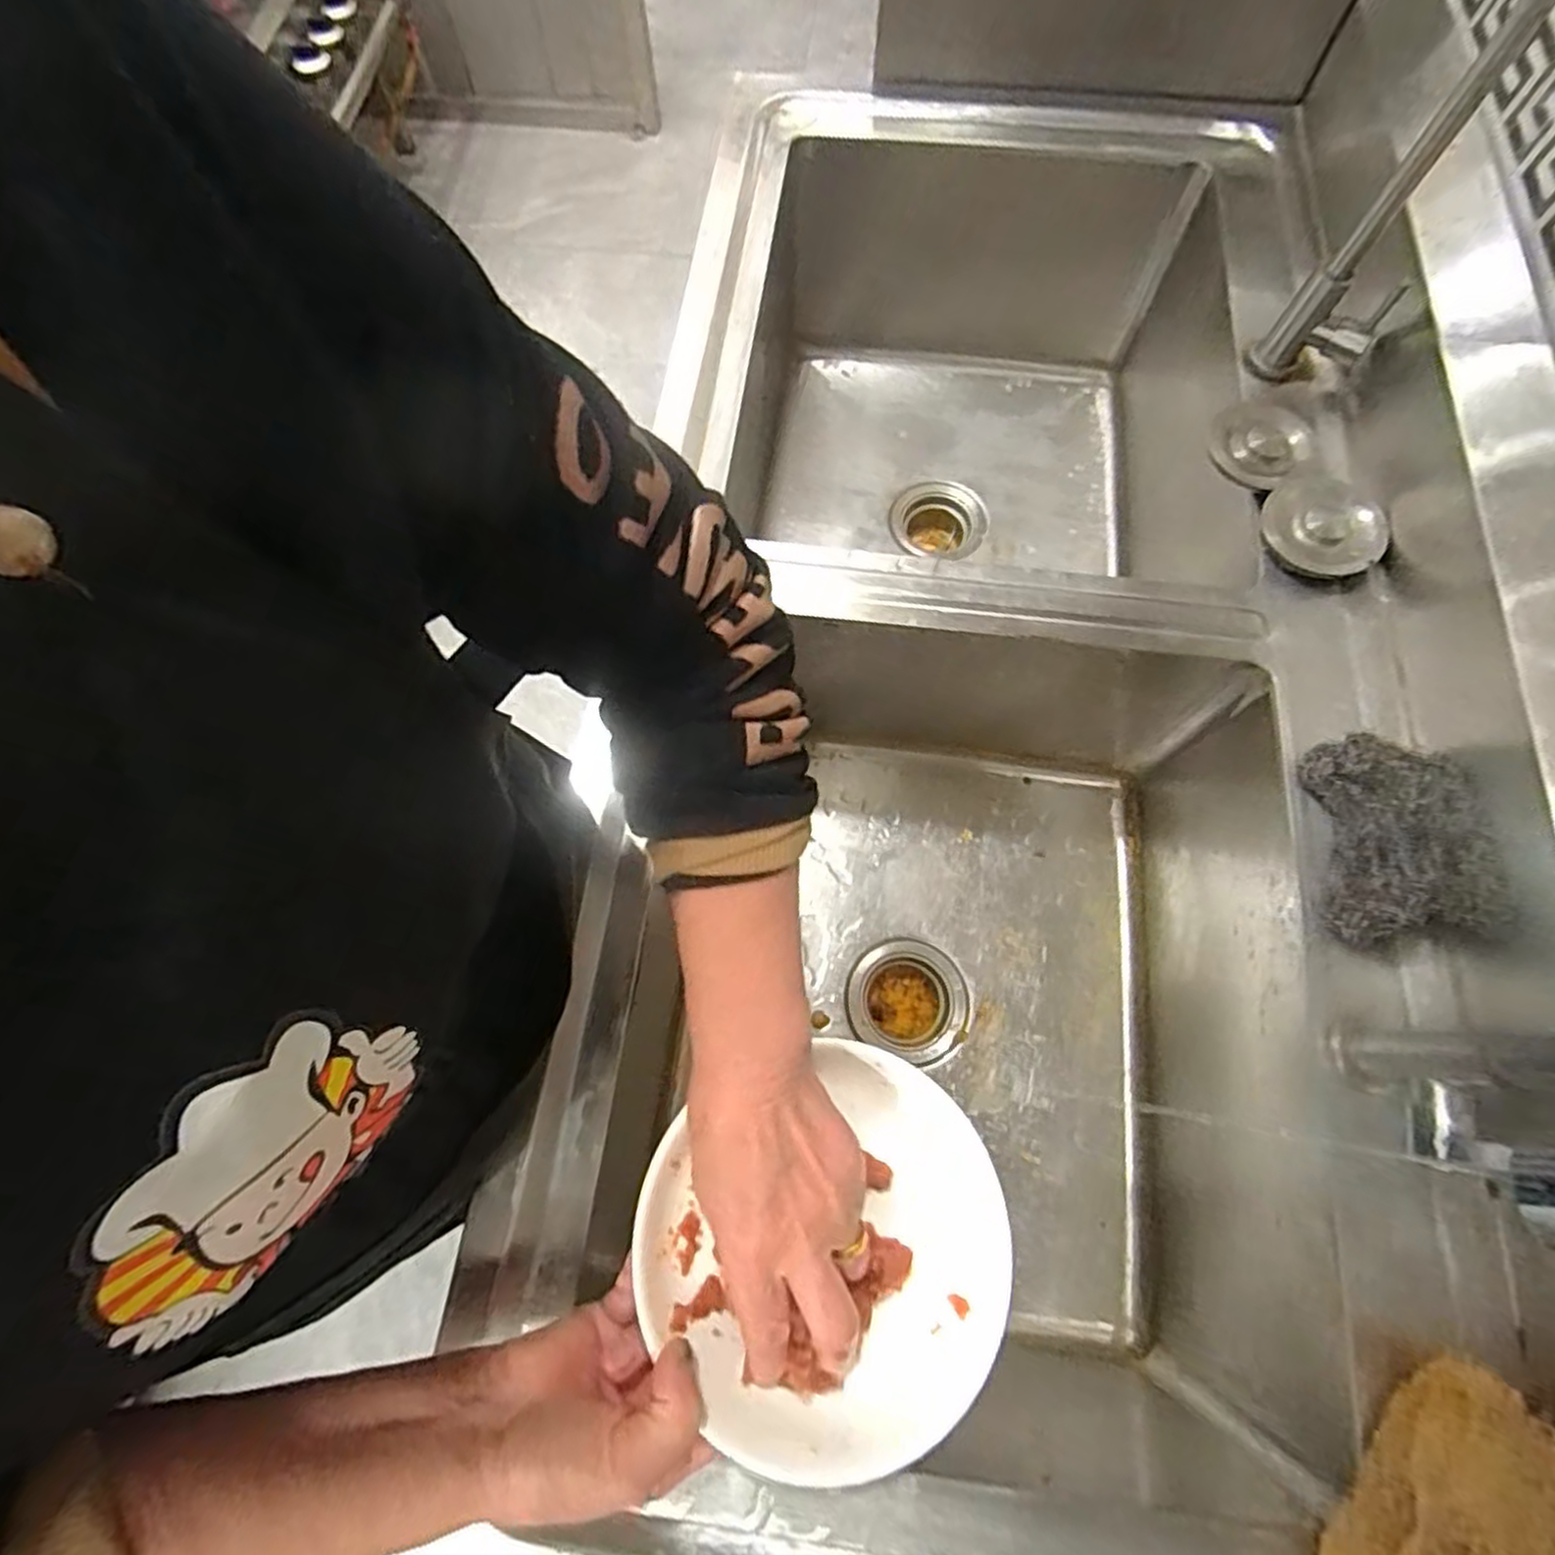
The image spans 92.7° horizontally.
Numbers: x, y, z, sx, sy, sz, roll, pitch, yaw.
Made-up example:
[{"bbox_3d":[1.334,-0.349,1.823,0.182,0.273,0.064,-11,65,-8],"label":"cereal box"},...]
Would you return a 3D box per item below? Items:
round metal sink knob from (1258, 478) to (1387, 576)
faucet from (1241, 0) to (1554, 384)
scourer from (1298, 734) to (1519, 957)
[{"bbox_3d":[0.402,-0.186,0.548,0.067,0.009,0.083,-40,65,9],"label":"round metal sink knob"},{"bbox_3d":[0.344,-0.410,0.473,0.219,0.314,0.056,9,71,4],"label":"faucet"},{"bbox_3d":[0.377,0.037,0.452,0.078,0.059,0.136,5,71,2],"label":"scourer"}]

